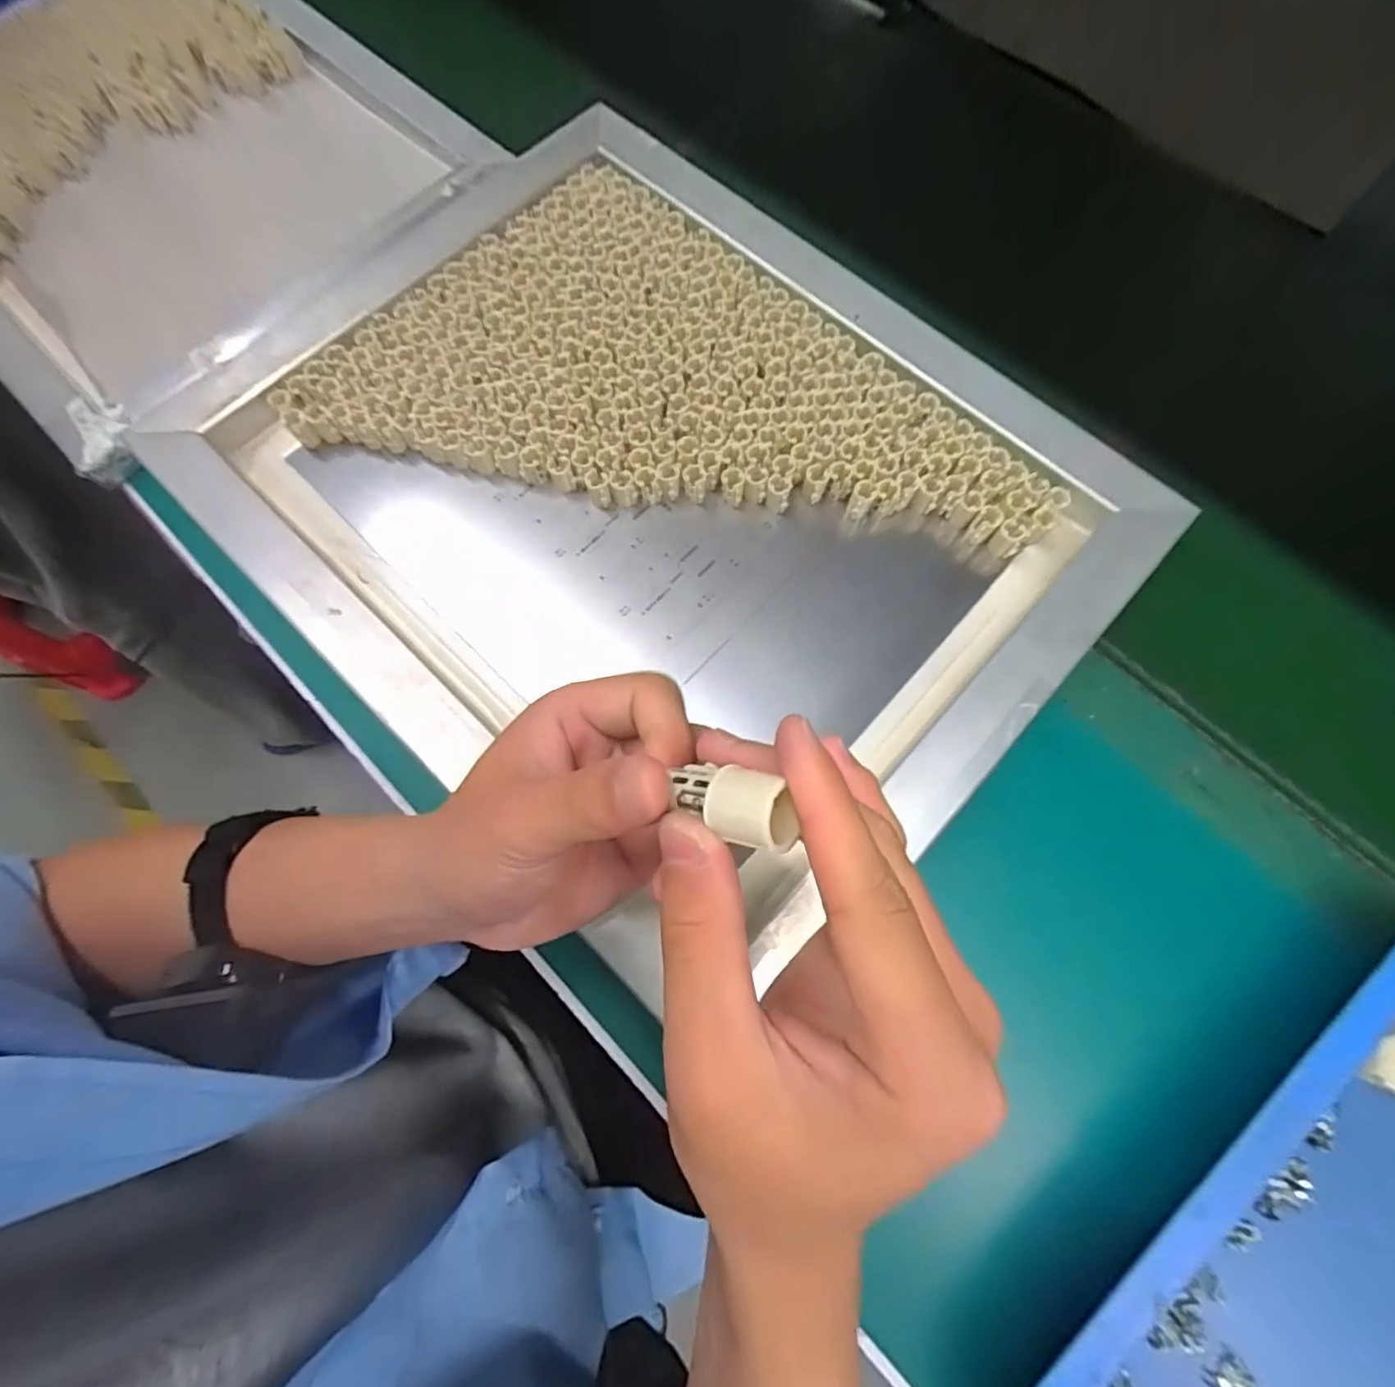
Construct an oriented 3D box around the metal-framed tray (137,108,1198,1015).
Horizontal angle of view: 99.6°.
[{"bbox_3d":[-0.035,-0.124,0.378,0.504,0.051,0.419,43,77,11],"label":"metal-framed tray"}]

